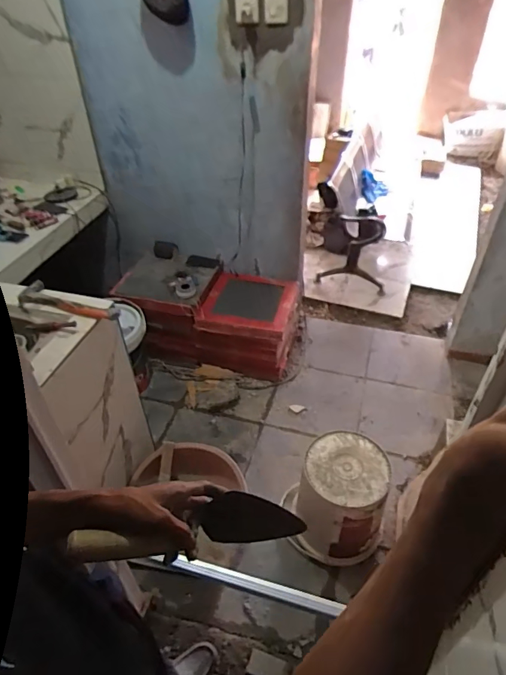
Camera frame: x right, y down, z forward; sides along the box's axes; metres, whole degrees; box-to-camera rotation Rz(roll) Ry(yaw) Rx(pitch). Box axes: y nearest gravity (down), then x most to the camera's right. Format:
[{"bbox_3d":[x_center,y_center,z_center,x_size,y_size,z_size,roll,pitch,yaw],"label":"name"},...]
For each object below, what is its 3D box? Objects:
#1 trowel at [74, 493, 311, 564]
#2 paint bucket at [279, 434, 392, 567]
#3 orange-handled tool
[{"bbox_3d":[-0.066,0.230,0.525,0.280,0.082,0.043,4,36,-30],"label":"trowel"},{"bbox_3d":[0.276,0.522,1.450,0.289,0.299,0.304,13,43,17],"label":"paint bucket"},{"bbox_3d":[-0.544,-0.088,1.270,0.332,0.031,0.104,16,44,19],"label":"orange-handled tool"}]

